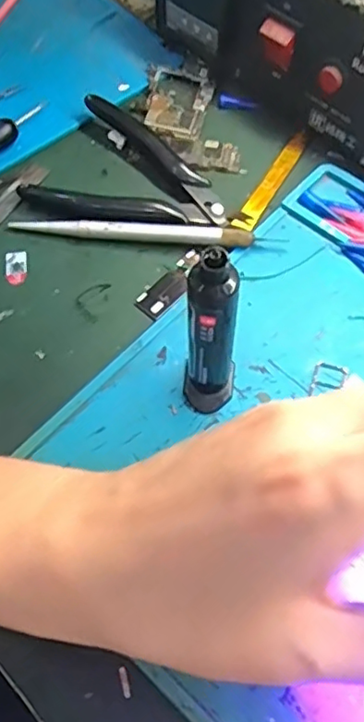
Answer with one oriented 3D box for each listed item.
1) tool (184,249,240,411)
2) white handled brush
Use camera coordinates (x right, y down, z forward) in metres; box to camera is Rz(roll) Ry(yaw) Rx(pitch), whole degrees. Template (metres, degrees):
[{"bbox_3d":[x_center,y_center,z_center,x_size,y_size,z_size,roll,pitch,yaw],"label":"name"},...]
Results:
[{"bbox_3d":[0.011,-0.007,0.229,0.020,0.092,0.018,0,62,2],"label":"tool"},{"bbox_3d":[-0.027,-0.069,0.308,0.124,0.010,0.014,6,63,5],"label":"white handled brush"}]

